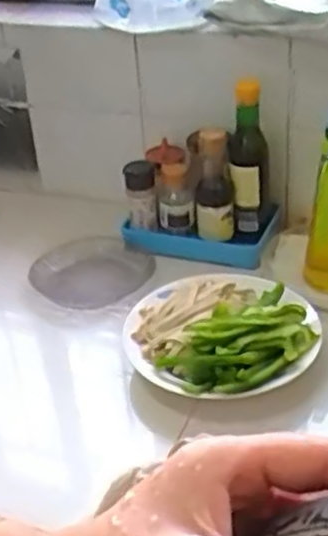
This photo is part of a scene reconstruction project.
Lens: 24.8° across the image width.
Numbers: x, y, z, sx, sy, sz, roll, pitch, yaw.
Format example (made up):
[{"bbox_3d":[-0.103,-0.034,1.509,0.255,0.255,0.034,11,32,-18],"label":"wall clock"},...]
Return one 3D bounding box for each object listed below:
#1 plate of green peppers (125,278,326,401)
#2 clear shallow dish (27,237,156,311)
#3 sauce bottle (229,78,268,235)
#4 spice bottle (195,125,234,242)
[{"bbox_3d":[0.054,0.057,0.760,0.175,0.056,0.192,-4,32,2],"label":"plate of green peppers"},{"bbox_3d":[-0.090,0.005,0.926,0.131,0.030,0.134,-4,32,2],"label":"clear shallow dish"},{"bbox_3d":[0.103,-0.132,0.910,0.047,0.184,0.057,-2,32,5],"label":"sauce bottle"},{"bbox_3d":[0.061,-0.099,0.915,0.045,0.125,0.051,-2,32,5],"label":"spice bottle"}]

